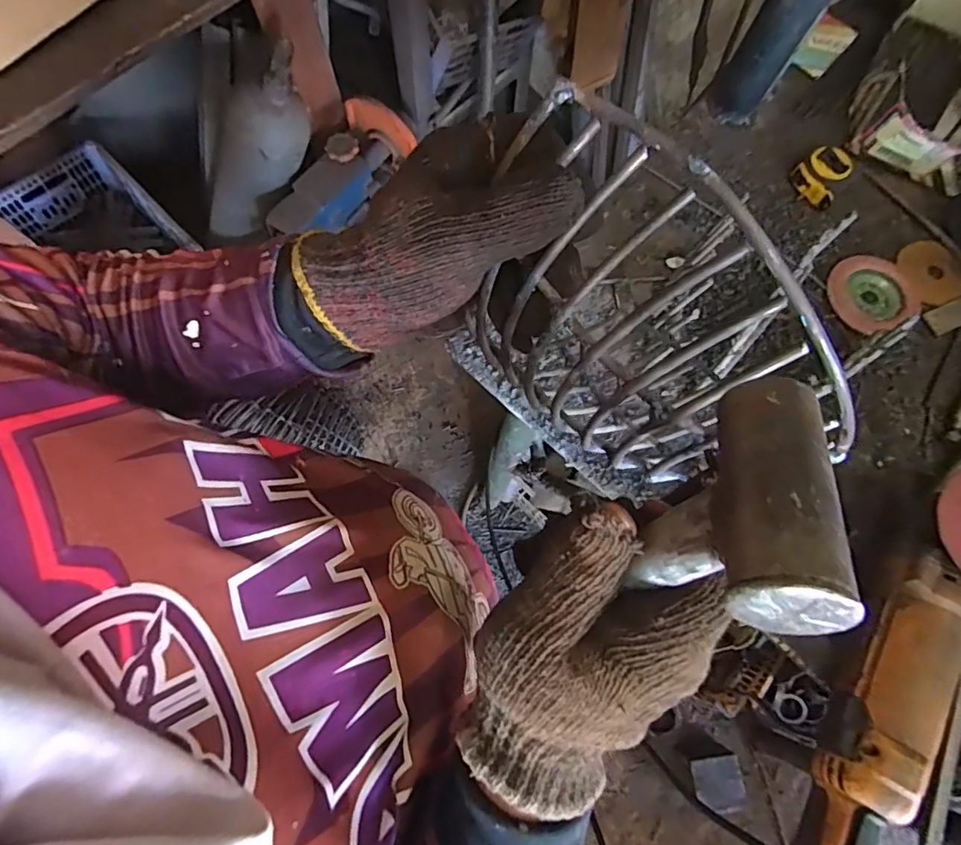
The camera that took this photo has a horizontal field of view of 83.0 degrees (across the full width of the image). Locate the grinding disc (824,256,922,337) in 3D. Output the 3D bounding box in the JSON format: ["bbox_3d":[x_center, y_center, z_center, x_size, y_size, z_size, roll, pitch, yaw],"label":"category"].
[{"bbox_3d":[0.390,-0.129,0.537,0.089,0.006,0.080,-17,74,-6],"label":"grinding disc"}]

